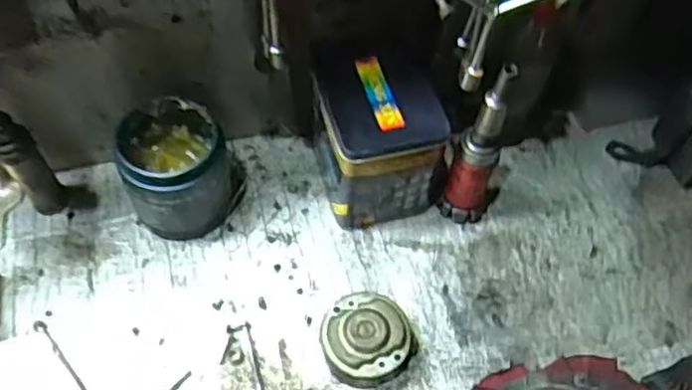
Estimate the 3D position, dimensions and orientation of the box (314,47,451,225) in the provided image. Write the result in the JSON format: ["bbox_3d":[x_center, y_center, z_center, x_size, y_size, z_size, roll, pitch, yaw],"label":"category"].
[{"bbox_3d":[0.027,-0.053,0.601,0.099,0.124,0.118,-13,60,-11],"label":"box"}]

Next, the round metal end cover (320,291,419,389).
[{"bbox_3d":[0.016,0.119,0.546,0.071,0.035,0.073,2,58,-3],"label":"round metal end cover"}]

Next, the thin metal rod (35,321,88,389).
[{"bbox_3d":[-0.212,0.153,0.531,0.008,0.004,0.144,-38,68,-24],"label":"thin metal rod"}]

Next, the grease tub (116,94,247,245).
[{"bbox_3d":[-0.143,-0.023,0.587,0.097,0.091,0.094,2,58,-3],"label":"grease tub"}]

